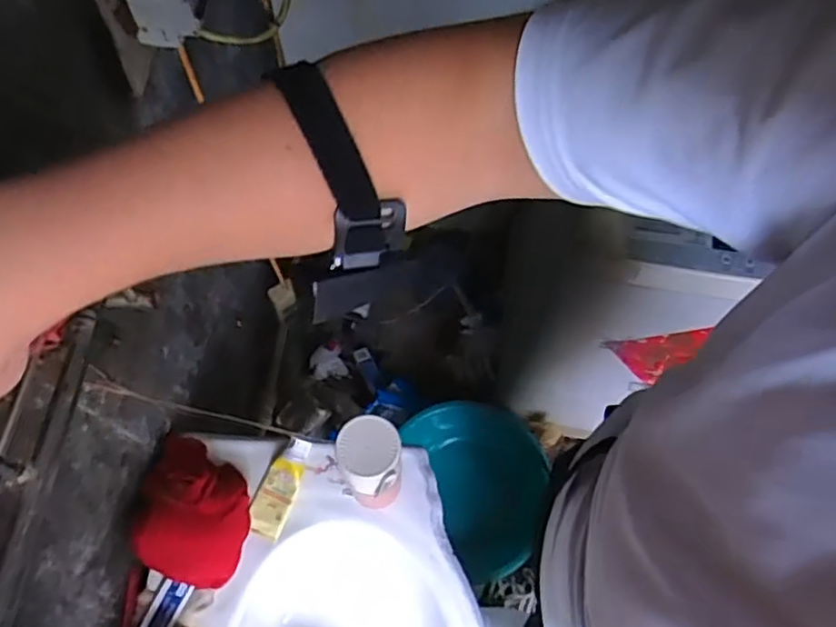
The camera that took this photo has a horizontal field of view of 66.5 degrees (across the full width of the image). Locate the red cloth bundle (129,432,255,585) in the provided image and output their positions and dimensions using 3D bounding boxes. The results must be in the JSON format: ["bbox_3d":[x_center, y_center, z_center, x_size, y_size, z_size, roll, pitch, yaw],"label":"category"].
[{"bbox_3d":[-0.256,0.217,0.727,0.112,0.097,0.161,6,63,2],"label":"red cloth bundle"}]

